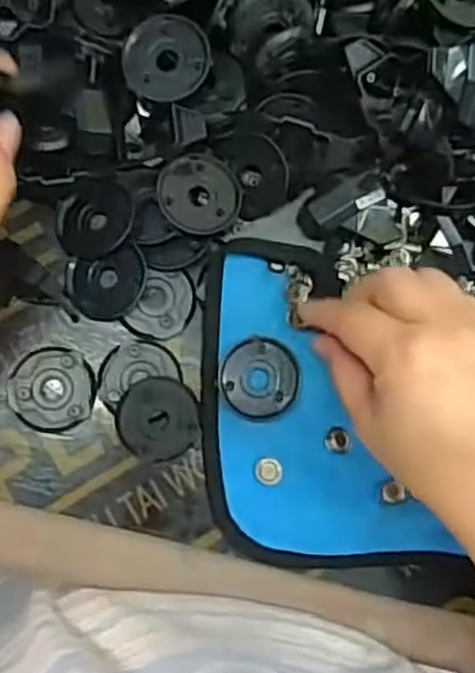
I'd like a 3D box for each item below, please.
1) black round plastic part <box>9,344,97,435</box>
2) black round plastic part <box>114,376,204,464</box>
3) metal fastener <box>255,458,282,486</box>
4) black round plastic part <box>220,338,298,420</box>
[{"bbox_3d":[-0.093,0.027,0.379,0.041,0.005,0.041,1,86,-7],"label":"black round plastic part"},{"bbox_3d":[-0.039,0.042,0.383,0.042,0.007,0.041,1,86,-7],"label":"black round plastic part"},{"bbox_3d":[0.016,0.070,0.387,0.014,0.004,0.013,1,86,-7],"label":"metal fastener"},{"bbox_3d":[0.012,0.022,0.389,0.040,0.006,0.041,1,86,-7],"label":"black round plastic part"}]

